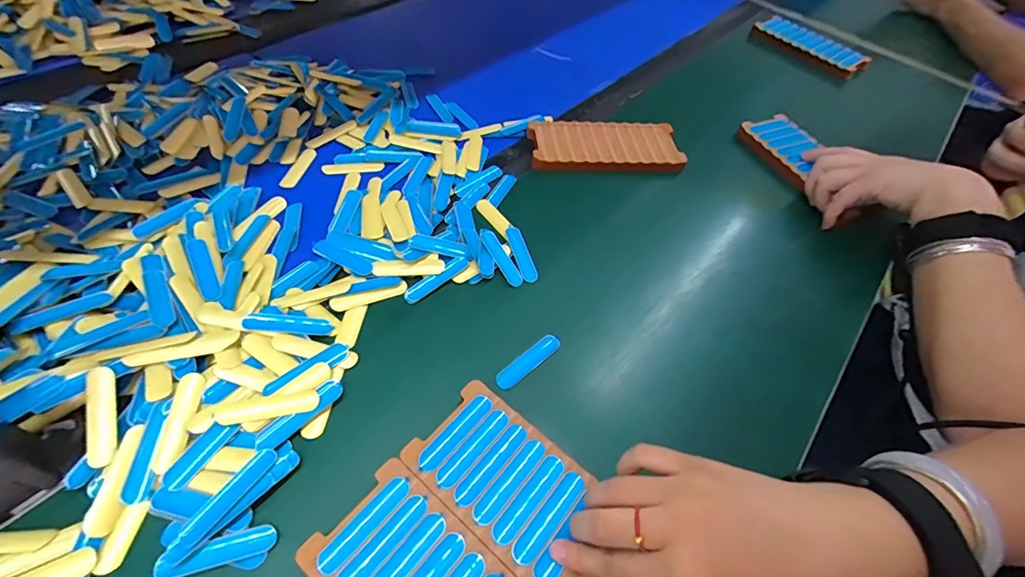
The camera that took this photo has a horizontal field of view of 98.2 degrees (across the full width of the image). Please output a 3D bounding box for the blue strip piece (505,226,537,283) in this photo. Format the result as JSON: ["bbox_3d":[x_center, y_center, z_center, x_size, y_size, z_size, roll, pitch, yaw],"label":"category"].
[{"bbox_3d":[0.008,-0.033,0.410,0.013,0.005,0.064,-12,55,-13],"label":"blue strip piece"}]

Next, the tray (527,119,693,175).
[{"bbox_3d":[0.107,-0.163,0.513,0.172,0.016,0.081,-1,53,-6],"label":"tray"}]

